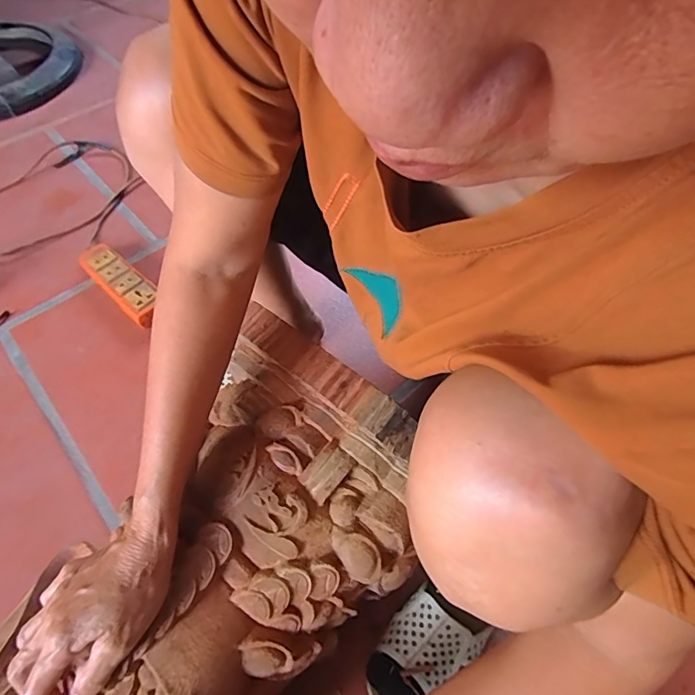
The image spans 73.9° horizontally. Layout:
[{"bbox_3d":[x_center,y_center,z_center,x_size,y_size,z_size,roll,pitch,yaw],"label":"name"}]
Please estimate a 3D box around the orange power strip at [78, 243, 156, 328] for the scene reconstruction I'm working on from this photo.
[{"bbox_3d":[-0.380,-0.110,0.781,0.200,0.037,0.061,39,66,23],"label":"orange power strip"}]

